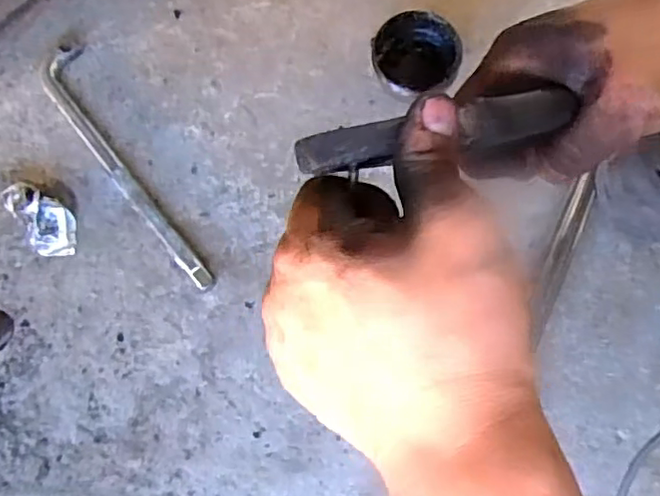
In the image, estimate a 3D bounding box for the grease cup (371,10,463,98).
[{"bbox_3d":[0.066,-0.150,0.500,0.071,0.046,0.067,0,74,-1],"label":"grease cup"}]

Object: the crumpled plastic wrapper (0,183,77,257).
[{"bbox_3d":[-0.224,-0.025,0.473,0.036,0.030,0.065,-40,78,-11],"label":"crumpled plastic wrapper"}]

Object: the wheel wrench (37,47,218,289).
[{"bbox_3d":[-0.167,-0.067,0.492,0.039,0.017,0.247,-33,77,-9],"label":"wheel wrench"}]

